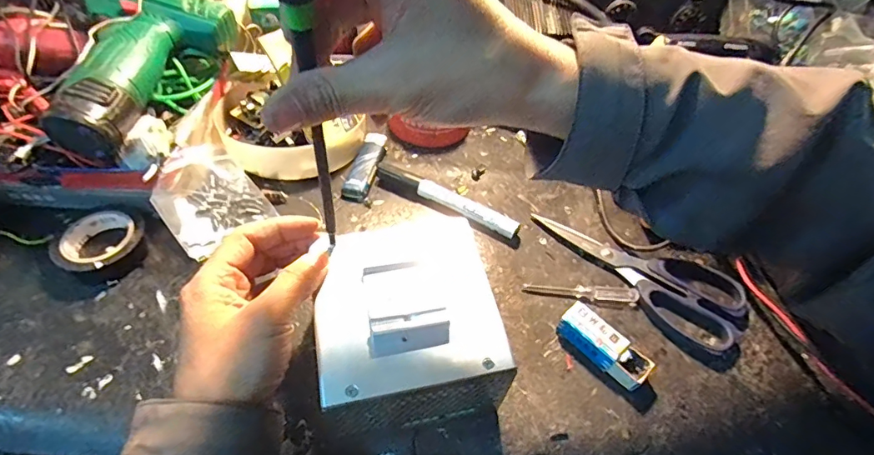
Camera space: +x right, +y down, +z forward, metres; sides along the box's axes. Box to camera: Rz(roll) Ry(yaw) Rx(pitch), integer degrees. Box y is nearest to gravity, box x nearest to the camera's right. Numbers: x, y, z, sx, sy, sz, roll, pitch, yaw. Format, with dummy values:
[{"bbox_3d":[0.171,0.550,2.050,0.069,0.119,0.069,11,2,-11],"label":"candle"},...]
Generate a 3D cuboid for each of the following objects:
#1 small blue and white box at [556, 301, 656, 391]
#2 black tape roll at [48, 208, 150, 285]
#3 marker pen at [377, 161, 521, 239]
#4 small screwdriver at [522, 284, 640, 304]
[{"bbox_3d":[0.121,0.087,0.347,0.067,0.023,0.022,39,58,23],"label":"small blue and white box"},{"bbox_3d":[-0.259,0.013,0.369,0.060,0.019,0.058,3,52,-3],"label":"black tape roll"},{"bbox_3d":[0.008,-0.026,0.426,0.138,0.015,0.017,27,54,15],"label":"marker pen"},{"bbox_3d":[0.115,0.052,0.381,0.090,0.008,0.011,6,52,-1],"label":"small screwdriver"}]

